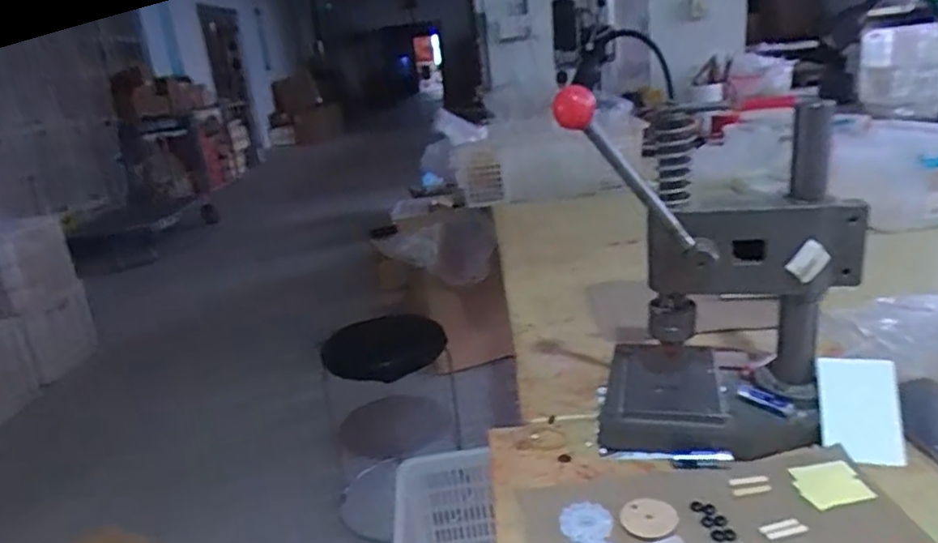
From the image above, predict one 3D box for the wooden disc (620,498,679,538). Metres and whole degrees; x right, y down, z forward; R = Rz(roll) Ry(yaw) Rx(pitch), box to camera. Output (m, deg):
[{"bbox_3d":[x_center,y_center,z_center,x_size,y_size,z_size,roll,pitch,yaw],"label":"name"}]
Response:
[{"bbox_3d":[0.139,0.189,0.500,0.043,0.004,0.041,-4,19,6],"label":"wooden disc"}]

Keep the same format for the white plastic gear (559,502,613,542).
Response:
[{"bbox_3d":[0.091,0.194,0.501,0.039,0.004,0.043,0,20,19],"label":"white plastic gear"}]

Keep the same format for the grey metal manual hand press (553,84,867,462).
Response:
[{"bbox_3d":[0.217,0.003,0.576,0.230,0.287,0.155,3,21,24],"label":"grey metal manual hand press"}]

